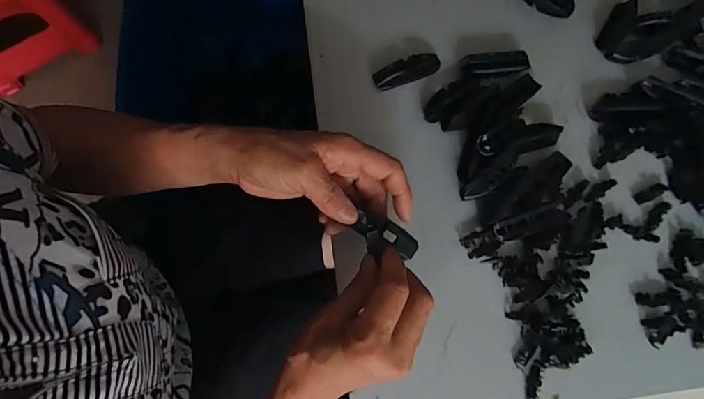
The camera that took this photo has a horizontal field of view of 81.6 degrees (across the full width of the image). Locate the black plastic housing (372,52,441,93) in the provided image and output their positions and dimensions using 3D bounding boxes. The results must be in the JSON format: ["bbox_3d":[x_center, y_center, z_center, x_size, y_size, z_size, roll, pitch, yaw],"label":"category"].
[{"bbox_3d":[0.058,-0.132,0.417,0.071,0.014,0.021,-21,77,-7],"label":"black plastic housing"}]

